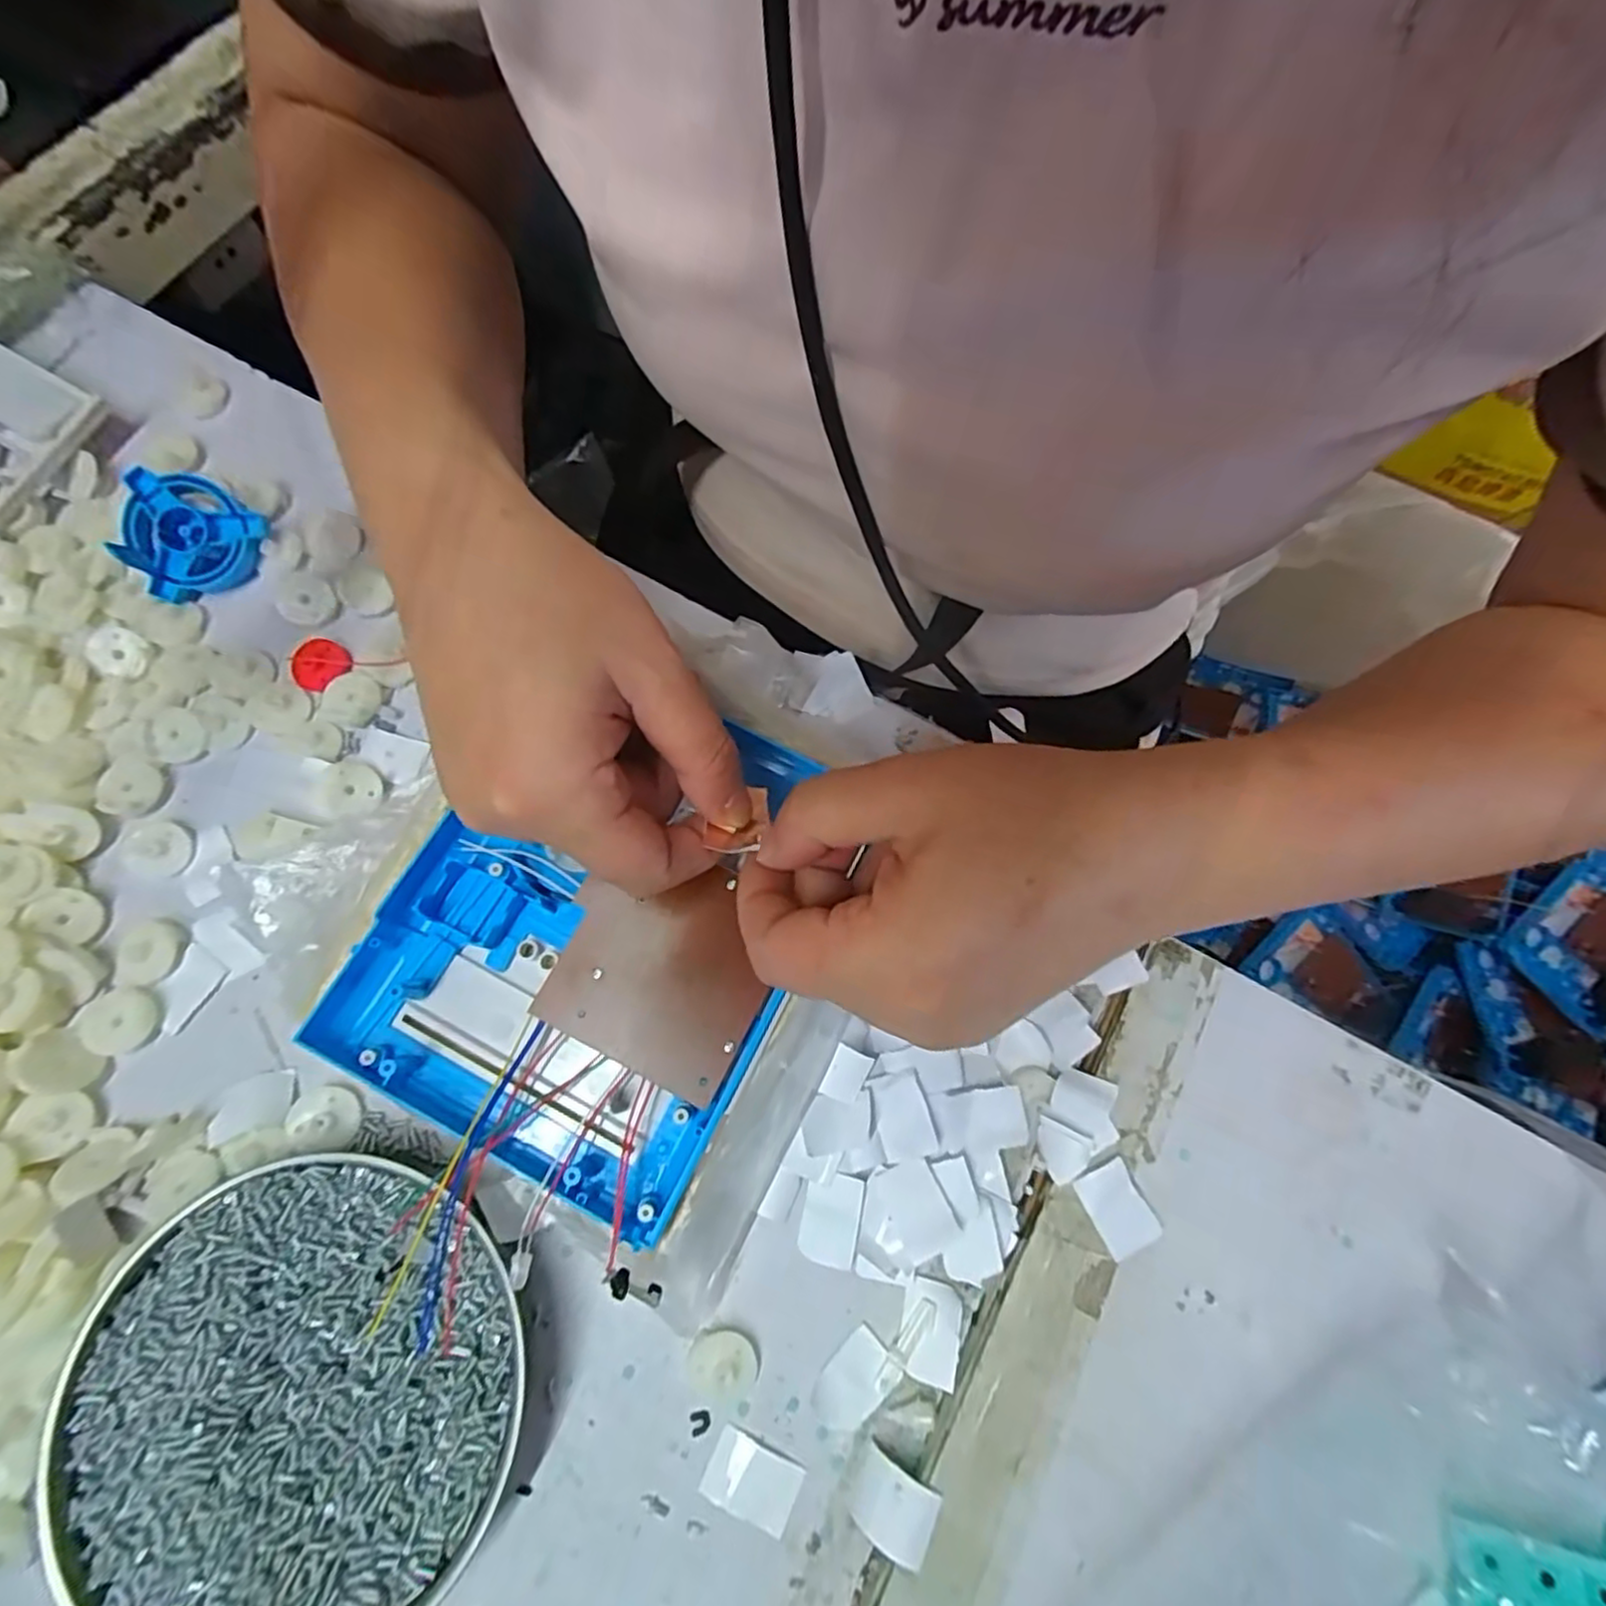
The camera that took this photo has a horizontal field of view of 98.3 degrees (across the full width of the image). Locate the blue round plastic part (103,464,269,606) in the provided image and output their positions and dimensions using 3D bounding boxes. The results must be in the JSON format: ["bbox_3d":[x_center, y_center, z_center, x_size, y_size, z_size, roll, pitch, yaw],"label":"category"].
[{"bbox_3d":[-0.266,-0.114,0.302,0.052,0.015,0.052,-1,93,-16],"label":"blue round plastic part"}]

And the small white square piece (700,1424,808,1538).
[{"bbox_3d":[-0.016,0.222,0.226,0.030,0.004,0.020,26,73,6],"label":"small white square piece"}]

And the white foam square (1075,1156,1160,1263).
[{"bbox_3d":[0.110,0.141,0.242,0.020,0.004,0.028,-26,75,-10],"label":"white foam square"}]

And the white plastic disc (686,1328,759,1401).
[{"bbox_3d":[-0.027,0.189,0.234,0.023,0.007,0.018,29,73,7],"label":"white plastic disc"}]

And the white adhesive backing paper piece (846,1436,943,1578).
[{"bbox_3d":[0.029,0.225,0.222,0.023,0.011,0.022,25,73,6],"label":"white adhesive backing paper piece"}]

